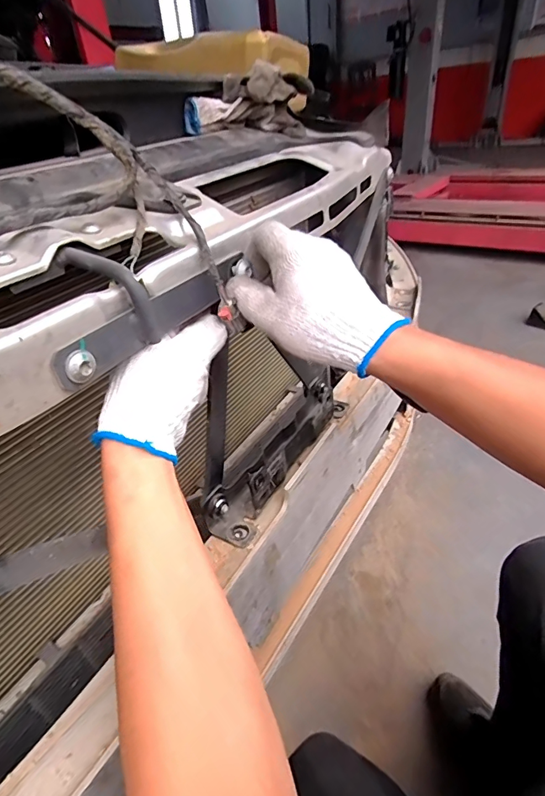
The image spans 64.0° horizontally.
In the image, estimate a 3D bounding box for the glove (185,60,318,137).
[{"bbox_3d":[-0.027,-0.380,0.562,0.179,0.072,0.052,-26,39,-29],"label":"glove"}]

